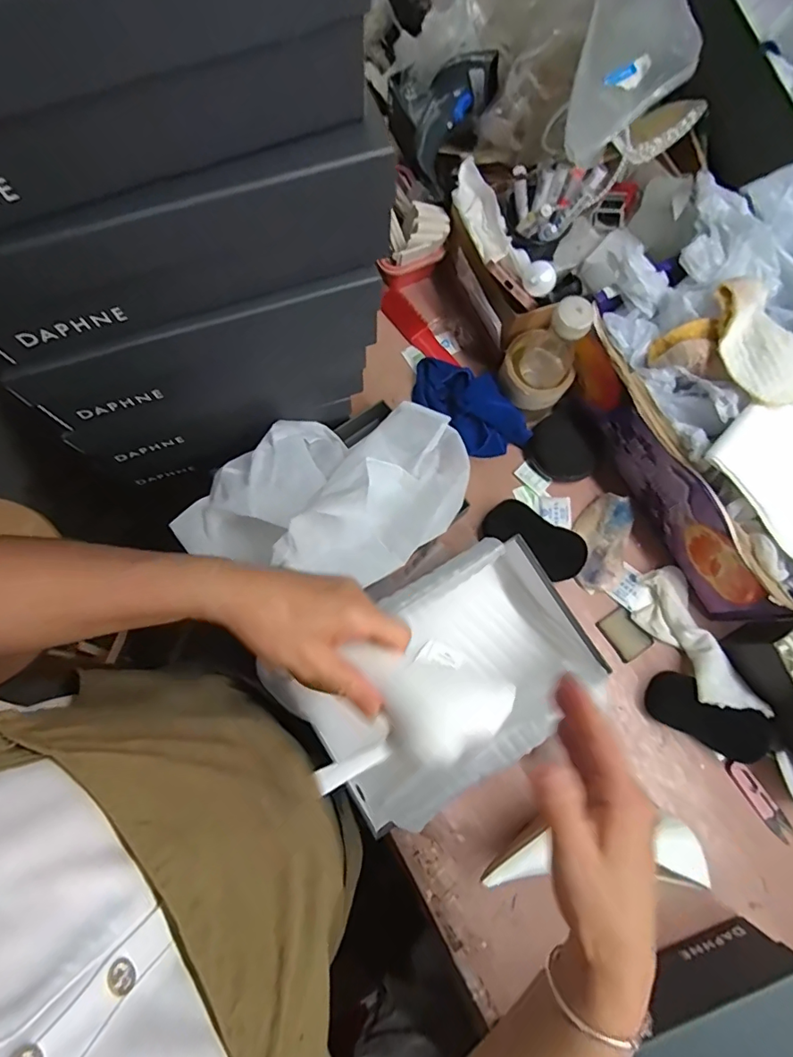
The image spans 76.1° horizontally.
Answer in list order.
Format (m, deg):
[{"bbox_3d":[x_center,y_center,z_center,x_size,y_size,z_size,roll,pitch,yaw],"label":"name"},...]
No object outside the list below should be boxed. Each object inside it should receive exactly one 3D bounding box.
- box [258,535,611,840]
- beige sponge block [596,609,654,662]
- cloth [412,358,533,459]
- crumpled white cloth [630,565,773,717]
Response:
[{"bbox_3d":[0.053,0.159,0.558,0.306,0.104,0.200,-34,80,-8],"label":"box"},{"bbox_3d":[0.282,0.133,0.631,0.042,0.014,0.056,-37,81,-9],"label":"beige sponge block"},{"bbox_3d":[0.090,-0.163,0.667,0.177,0.052,0.093,44,80,8],"label":"cloth"},{"bbox_3d":[0.356,0.137,0.606,0.079,0.031,0.184,-23,66,-6],"label":"crumpled white cloth"}]

